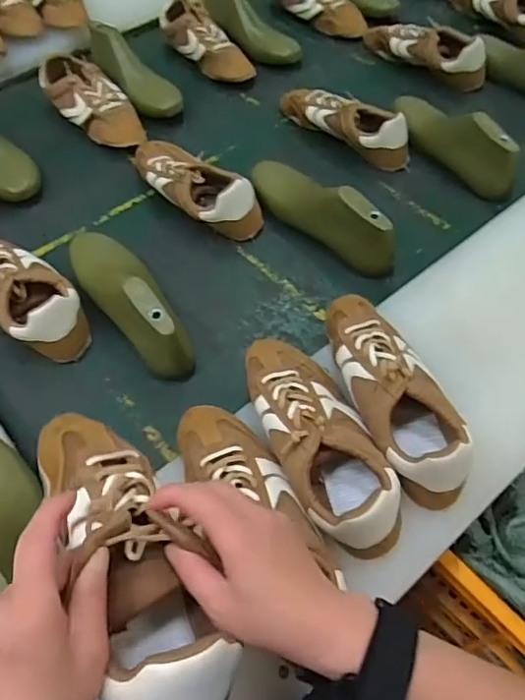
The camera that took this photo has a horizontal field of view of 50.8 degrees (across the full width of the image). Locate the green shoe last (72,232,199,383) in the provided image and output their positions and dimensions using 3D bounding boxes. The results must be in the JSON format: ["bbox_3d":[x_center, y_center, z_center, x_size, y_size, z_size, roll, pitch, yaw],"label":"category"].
[{"bbox_3d":[-0.172,-0.065,0.699,0.076,0.086,0.241,-27,60,-16],"label":"green shoe last"}]

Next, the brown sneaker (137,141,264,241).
[{"bbox_3d":[-0.115,-0.252,0.838,0.258,0.076,0.085,38,65,22],"label":"brown sneaker"}]

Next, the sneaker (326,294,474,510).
[{"bbox_3d":[0.137,0.033,0.580,0.098,0.076,0.259,-13,58,-7],"label":"sneaker"}]

